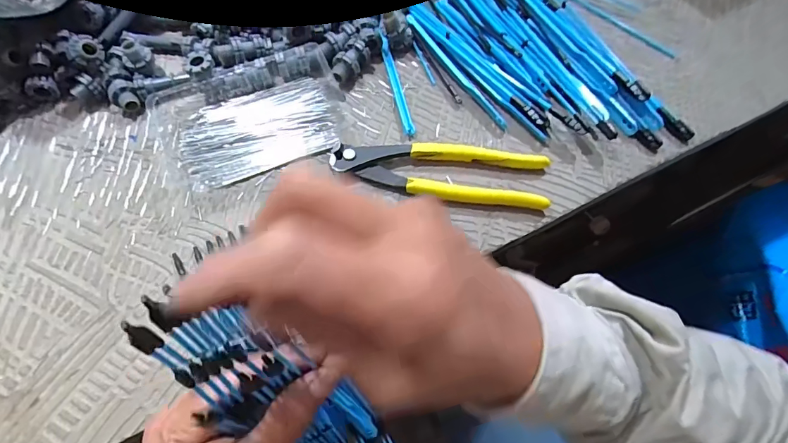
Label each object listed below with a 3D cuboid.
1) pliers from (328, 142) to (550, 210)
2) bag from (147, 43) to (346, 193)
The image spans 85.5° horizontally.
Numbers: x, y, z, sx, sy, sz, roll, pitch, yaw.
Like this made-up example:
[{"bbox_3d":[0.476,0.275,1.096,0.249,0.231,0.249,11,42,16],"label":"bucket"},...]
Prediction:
[{"bbox_3d":[0.034,-0.042,0.331,0.162,0.012,0.052,10,66,6],"label":"pliers"},{"bbox_3d":[-0.121,-0.088,0.355,0.154,0.018,0.098,-20,66,-8],"label":"bag"}]

